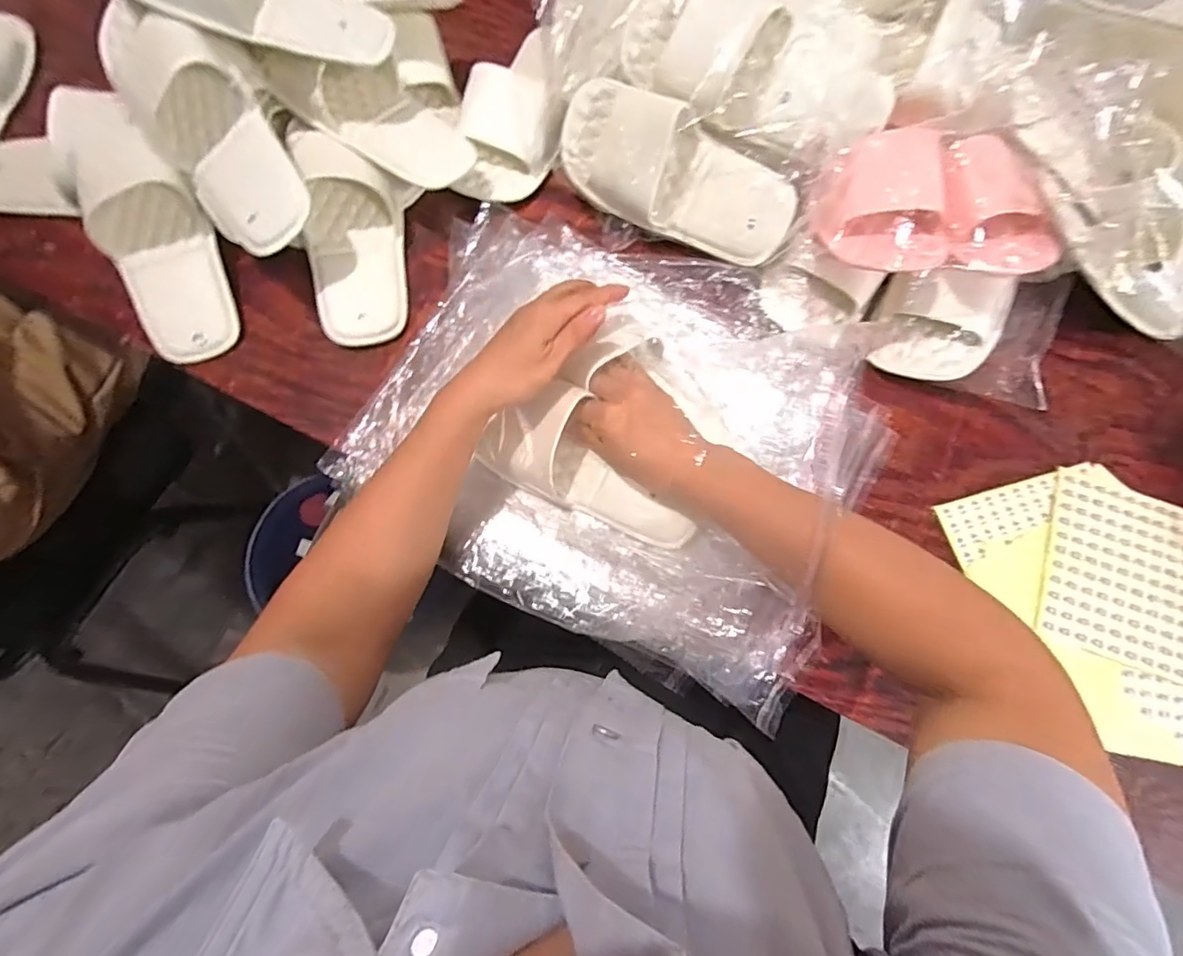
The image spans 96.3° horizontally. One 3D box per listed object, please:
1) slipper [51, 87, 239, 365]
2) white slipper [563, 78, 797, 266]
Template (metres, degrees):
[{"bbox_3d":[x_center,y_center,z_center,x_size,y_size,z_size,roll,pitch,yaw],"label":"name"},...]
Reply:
[{"bbox_3d":[-0.426,-0.248,0.510,0.106,0.070,0.269,-30,77,-8],"label":"slipper"},{"bbox_3d":[0.074,-0.285,0.503,0.240,0.065,0.102,33,119,8],"label":"white slipper"}]

